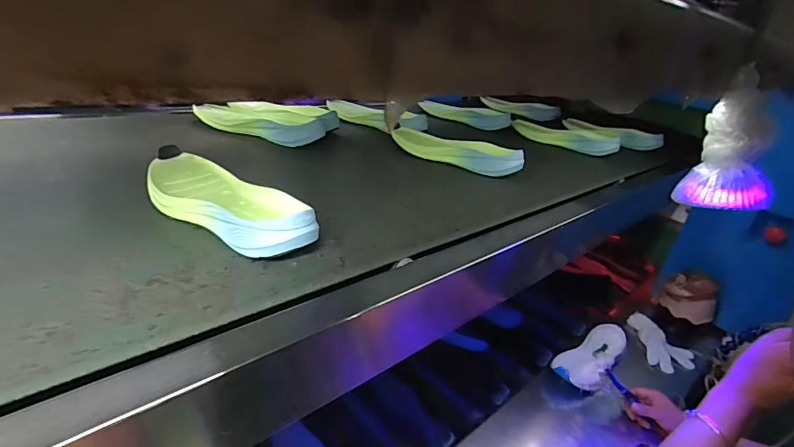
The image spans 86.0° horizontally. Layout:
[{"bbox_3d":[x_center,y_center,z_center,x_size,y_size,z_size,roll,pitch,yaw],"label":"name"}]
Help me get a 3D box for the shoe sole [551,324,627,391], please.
[{"bbox_3d":[0.455,0.300,1.001,0.117,0.033,0.276,-2,11,39],"label":"shoe sole"}]

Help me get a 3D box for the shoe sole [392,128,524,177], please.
[{"bbox_3d":[0.109,-0.150,0.868,0.288,0.045,0.082,21,29,25],"label":"shoe sole"}]

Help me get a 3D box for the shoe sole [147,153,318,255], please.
[{"bbox_3d":[-0.213,-0.028,0.520,0.286,0.045,0.107,23,30,28],"label":"shoe sole"}]

